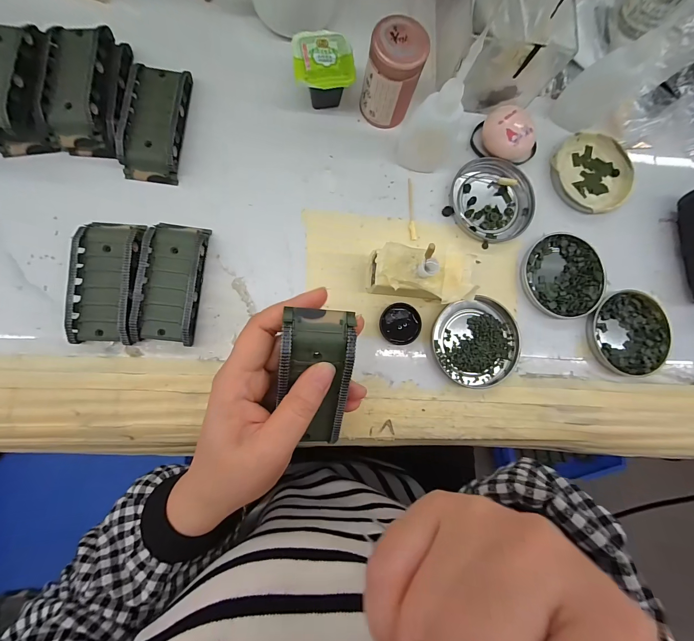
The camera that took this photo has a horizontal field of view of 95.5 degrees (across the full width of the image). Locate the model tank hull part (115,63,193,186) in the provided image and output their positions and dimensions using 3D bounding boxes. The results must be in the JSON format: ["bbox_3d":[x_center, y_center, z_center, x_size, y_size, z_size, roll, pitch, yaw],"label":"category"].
[{"bbox_3d":[-0.161,-0.166,0.266,0.043,0.019,0.096,5,85,-5],"label":"model tank hull part"}]

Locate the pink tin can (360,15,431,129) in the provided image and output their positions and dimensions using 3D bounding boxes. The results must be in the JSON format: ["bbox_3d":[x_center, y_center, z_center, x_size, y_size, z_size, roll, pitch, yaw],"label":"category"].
[{"bbox_3d":[0.038,-0.204,0.266,0.043,0.063,0.041,0,85,-6],"label":"pink tin can"}]

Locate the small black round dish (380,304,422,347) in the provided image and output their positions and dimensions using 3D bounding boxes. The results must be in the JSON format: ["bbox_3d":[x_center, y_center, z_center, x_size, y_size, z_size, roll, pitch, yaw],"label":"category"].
[{"bbox_3d":[0.047,0.003,0.275,0.035,0.005,0.035,0,85,-6],"label":"small black round dish"}]

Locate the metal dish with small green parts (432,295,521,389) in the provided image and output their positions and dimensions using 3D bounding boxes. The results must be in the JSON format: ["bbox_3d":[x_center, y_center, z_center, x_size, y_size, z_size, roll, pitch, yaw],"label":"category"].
[{"bbox_3d":[0.115,0.020,0.281,0.073,0.010,0.077,0,85,-6],"label":"metal dish with small green parts"}]

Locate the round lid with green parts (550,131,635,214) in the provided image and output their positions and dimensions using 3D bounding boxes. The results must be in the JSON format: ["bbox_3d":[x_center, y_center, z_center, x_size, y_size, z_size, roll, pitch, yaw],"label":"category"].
[{"bbox_3d":[0.241,-0.145,0.309,0.080,0.010,0.078,0,85,-6],"label":"round lid with green parts"}]

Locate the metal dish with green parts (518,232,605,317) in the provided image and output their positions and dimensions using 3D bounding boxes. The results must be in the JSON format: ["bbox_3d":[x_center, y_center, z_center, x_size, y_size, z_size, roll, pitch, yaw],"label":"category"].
[{"bbox_3d":[0.202,-0.042,0.293,0.077,0.009,0.078,0,85,-6],"label":"metal dish with green parts"}]

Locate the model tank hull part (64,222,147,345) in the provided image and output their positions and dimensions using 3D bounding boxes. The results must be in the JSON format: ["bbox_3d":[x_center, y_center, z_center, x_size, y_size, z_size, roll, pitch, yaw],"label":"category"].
[{"bbox_3d":[-0.187,-0.031,0.247,0.047,0.017,0.096,3,85,-5],"label":"model tank hull part"}]

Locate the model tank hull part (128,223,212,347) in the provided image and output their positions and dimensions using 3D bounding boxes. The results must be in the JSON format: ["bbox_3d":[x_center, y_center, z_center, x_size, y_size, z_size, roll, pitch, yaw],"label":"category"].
[{"bbox_3d":[-0.141,-0.031,0.253,0.045,0.019,0.096,5,85,-5],"label":"model tank hull part"}]

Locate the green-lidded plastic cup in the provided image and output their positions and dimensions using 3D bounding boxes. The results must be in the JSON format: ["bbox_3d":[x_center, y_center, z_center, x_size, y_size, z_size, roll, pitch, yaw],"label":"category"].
[{"bbox_3d":[-0.021,-0.212,0.274,0.048,0.039,0.044,-6,86,-6],"label":"green-lidded plastic cup"}]

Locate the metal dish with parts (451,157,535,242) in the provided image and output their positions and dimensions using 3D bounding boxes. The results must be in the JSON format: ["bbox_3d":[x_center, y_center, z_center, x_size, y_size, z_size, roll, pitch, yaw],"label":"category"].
[{"bbox_3d":[0.136,-0.114,0.296,0.074,0.007,0.075,0,85,-6],"label":"metal dish with parts"}]

